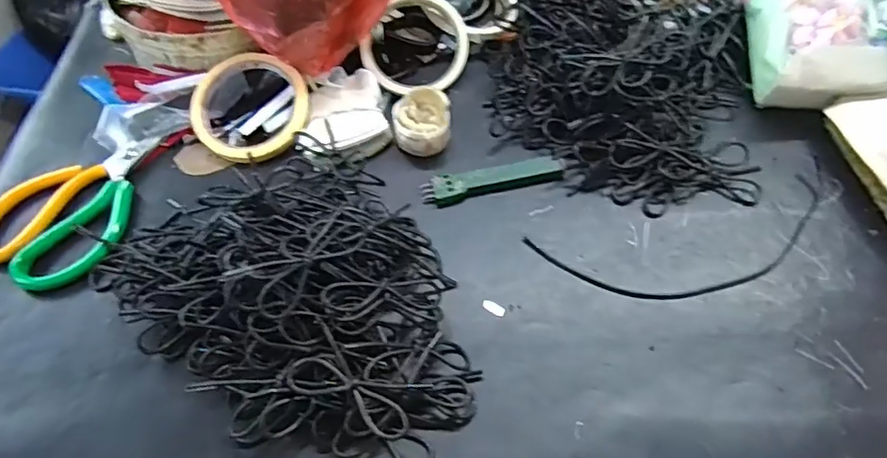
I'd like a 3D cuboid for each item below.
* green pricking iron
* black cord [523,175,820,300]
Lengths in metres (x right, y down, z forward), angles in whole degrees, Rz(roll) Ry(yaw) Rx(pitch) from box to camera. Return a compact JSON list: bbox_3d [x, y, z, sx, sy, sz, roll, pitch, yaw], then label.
[{"bbox_3d":[0.037,-0.037,0.422,0.107,0.006,0.024,-10,56,-4],"label":"green pricking iron"},{"bbox_3d":[0.174,0.012,0.390,0.221,0.004,0.073,-12,56,-7],"label":"black cord"}]

